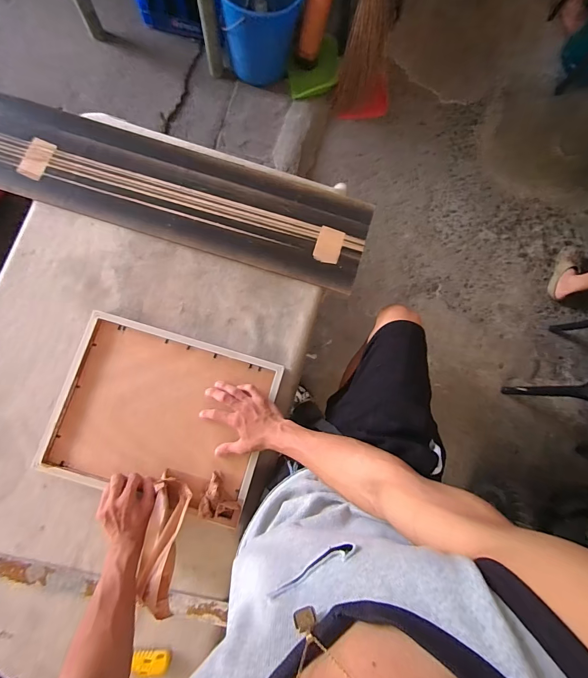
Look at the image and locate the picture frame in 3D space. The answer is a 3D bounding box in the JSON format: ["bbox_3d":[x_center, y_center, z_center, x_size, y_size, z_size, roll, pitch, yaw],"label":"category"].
[{"bbox_3d":[-0.235,0.137,0.641,0.365,0.032,0.290,17,81,-1],"label":"picture frame"}]

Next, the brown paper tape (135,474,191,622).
[{"bbox_3d":[-0.206,0.320,0.566,0.057,0.034,0.197,2,59,-4],"label":"brown paper tape"}]

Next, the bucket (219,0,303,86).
[{"bbox_3d":[-0.133,-1.341,1.469,0.330,0.366,0.305,0,82,-5],"label":"bucket"}]

